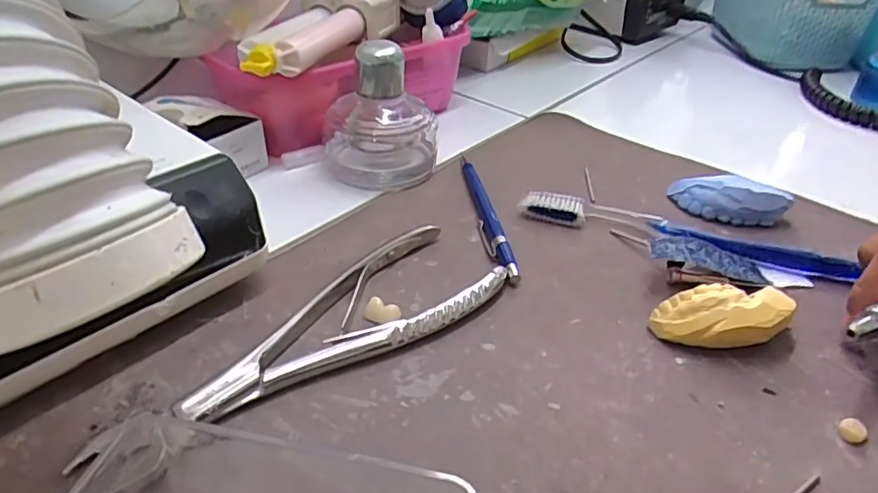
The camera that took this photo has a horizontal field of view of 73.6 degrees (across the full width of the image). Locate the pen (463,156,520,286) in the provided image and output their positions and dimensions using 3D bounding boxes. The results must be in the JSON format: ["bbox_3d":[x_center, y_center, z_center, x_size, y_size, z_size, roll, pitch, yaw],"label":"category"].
[{"bbox_3d":[0.027,-0.019,0.347,0.010,0.010,0.122,-4,37,-9],"label":"pen"}]

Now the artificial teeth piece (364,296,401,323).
[{"bbox_3d":[-0.027,0.031,0.277,0.018,0.007,0.009,20,40,22],"label":"artificial teeth piece"}]

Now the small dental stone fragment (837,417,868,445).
[{"bbox_3d":[0.166,0.074,0.235,0.011,0.004,0.010,2,37,-1],"label":"small dental stone fragment"}]

